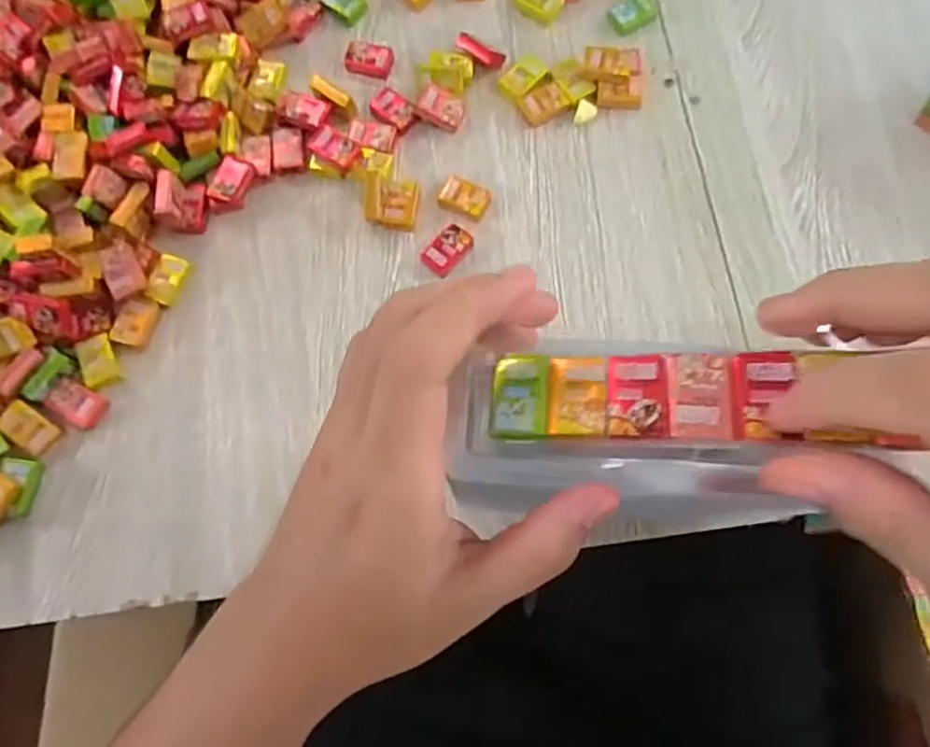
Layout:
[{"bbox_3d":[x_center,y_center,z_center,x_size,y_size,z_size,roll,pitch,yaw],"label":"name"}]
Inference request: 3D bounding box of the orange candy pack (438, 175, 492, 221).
[{"bbox_3d":[0.000,-0.096,0.355,0.026,0.008,0.020,27,76,8],"label":"orange candy pack"}]

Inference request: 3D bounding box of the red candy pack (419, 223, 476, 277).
[{"bbox_3d":[-0.010,-0.066,0.347,0.018,0.009,0.028,42,79,11],"label":"red candy pack"}]

